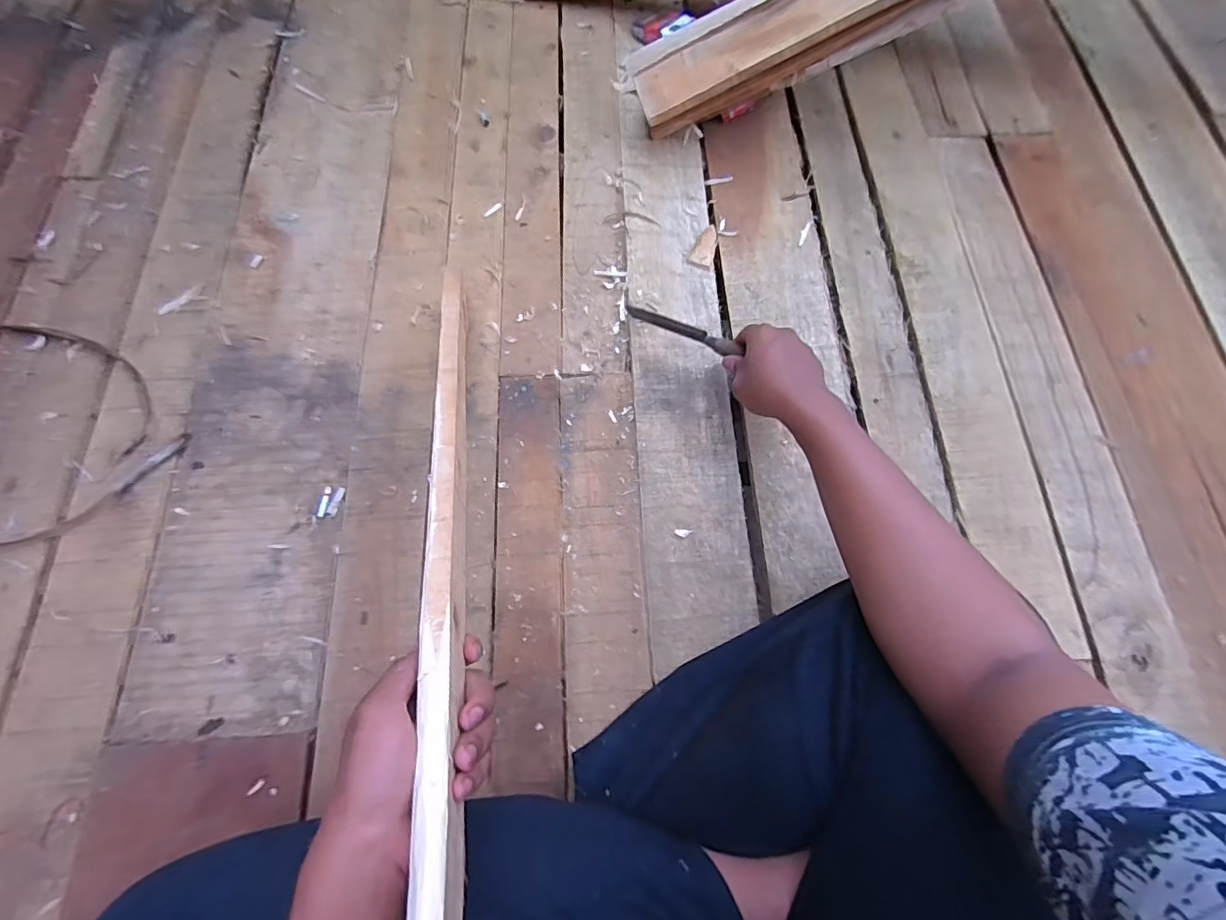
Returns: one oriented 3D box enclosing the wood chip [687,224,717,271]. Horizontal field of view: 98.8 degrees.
[{"bbox_3d":[0.122,-0.284,0.696,0.031,0.004,0.074,16,71,6],"label":"wood chip"}]

